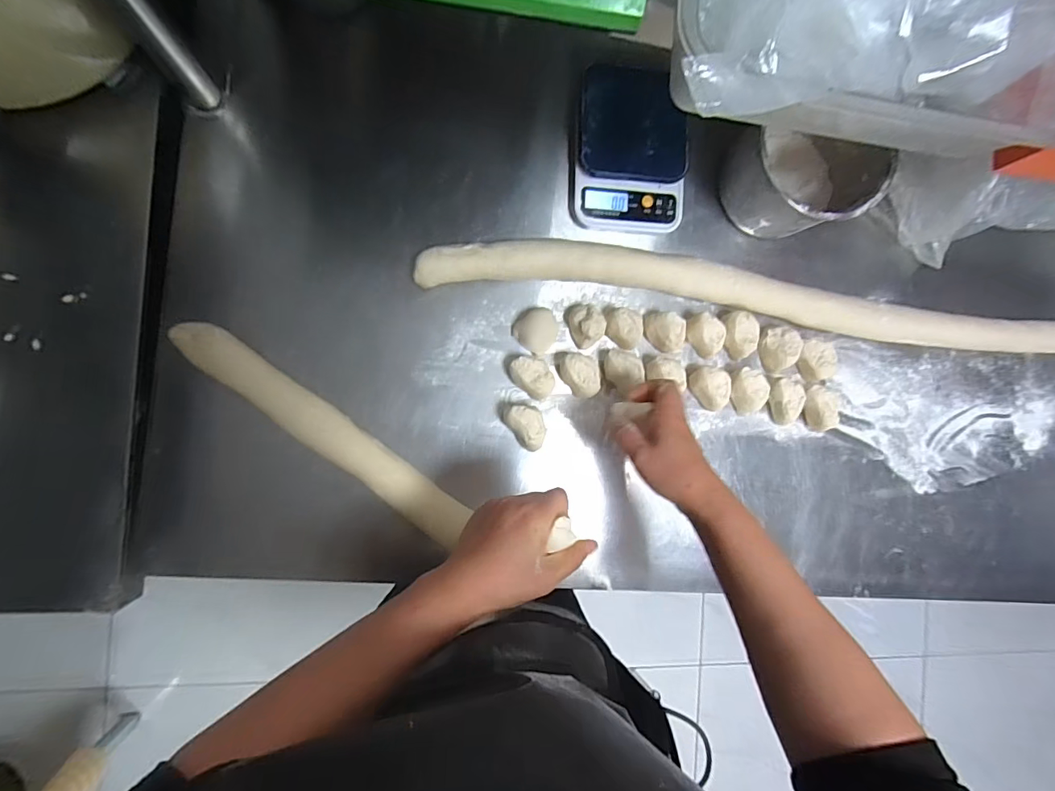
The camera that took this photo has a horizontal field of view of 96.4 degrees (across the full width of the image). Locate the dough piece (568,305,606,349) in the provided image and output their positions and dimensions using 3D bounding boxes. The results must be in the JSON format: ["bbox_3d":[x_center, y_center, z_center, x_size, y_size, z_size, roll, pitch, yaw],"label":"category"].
[{"bbox_3d":[0.071,-0.083,0.548,0.038,0.036,0.048,-20,93,-9],"label":"dough piece"}]

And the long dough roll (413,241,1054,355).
[{"bbox_3d":[0.333,-0.116,0.584,0.927,0.034,0.065,5,88,-10],"label":"long dough roll"}]

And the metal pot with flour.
[{"bbox_3d":[0.315,-0.256,0.548,0.145,0.109,0.133,0,89,-10],"label":"metal pot with flour"}]

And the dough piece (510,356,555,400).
[{"bbox_3d":[0.006,-0.023,0.543,0.054,0.031,0.038,42,83,-7],"label":"dough piece"}]

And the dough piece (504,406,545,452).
[{"bbox_3d":[-0.001,0.033,0.531,0.036,0.037,0.056,-33,95,-9],"label":"dough piece"}]

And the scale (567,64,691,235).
[{"bbox_3d":[0.120,-0.275,0.553,0.135,0.047,0.155,-2,89,-10],"label":"scale"}]

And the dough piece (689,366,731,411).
[{"bbox_3d":[0.221,-0.010,0.571,0.038,0.032,0.051,-36,95,-8],"label":"dough piece"}]

